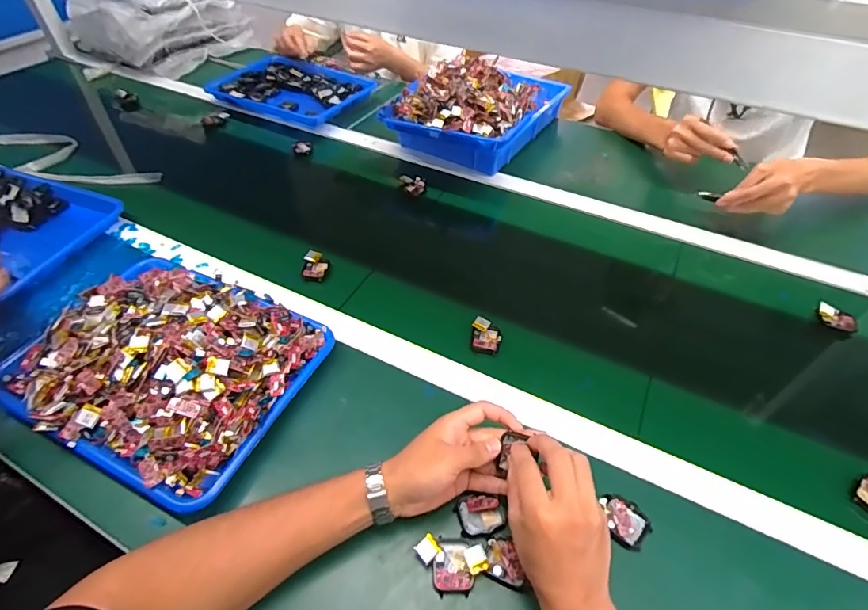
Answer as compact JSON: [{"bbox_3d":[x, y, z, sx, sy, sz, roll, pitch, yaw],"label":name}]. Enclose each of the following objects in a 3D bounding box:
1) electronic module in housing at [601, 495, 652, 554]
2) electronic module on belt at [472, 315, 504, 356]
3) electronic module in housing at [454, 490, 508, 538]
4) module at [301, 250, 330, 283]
[{"bbox_3d":[0.186,0.212,0.449,0.048,0.008,0.040,33,55,25],"label":"electronic module in housing"},{"bbox_3d":[0.070,0.041,0.604,0.039,0.017,0.047,10,48,7],"label":"electronic module on belt"},{"bbox_3d":[0.046,0.207,0.449,0.049,0.019,0.038,8,48,6],"label":"electronic module in housing"},{"bbox_3d":[-0.178,-0.059,0.690,0.034,0.023,0.046,5,48,3],"label":"module"}]

